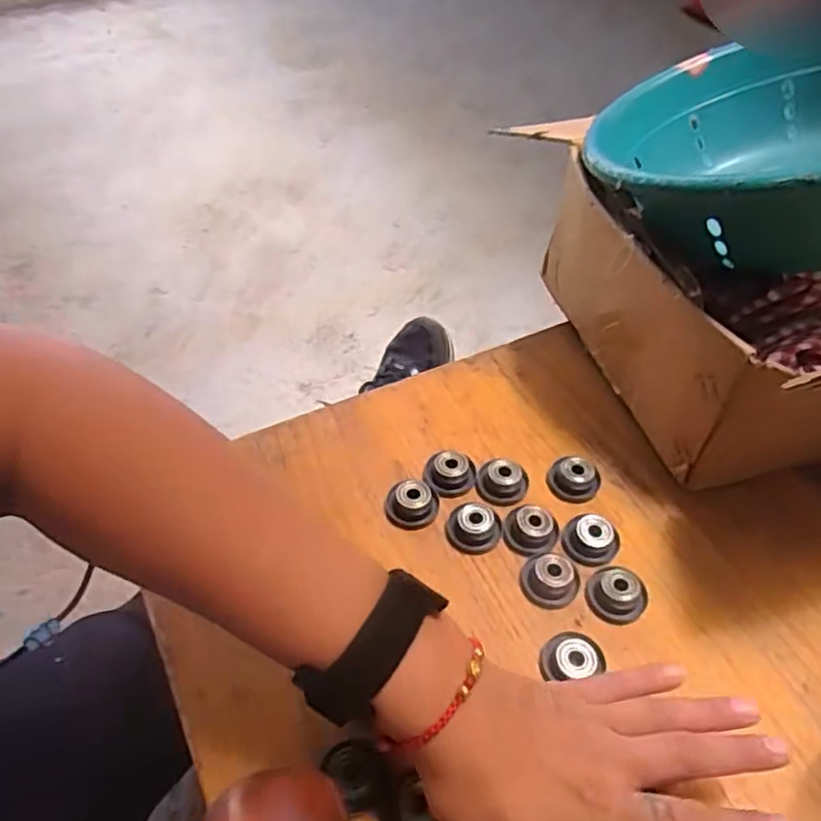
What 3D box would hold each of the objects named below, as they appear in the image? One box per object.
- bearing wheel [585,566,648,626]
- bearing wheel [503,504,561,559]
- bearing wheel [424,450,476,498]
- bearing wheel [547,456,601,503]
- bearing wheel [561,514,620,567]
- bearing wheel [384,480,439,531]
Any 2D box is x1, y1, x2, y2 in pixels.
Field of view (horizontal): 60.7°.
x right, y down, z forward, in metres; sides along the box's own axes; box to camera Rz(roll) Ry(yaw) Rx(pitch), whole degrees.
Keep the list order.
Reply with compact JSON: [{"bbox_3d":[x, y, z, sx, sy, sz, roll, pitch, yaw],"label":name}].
[{"bbox_3d":[0.118,0.103,0.399,0.033,0.013,0.035,2,48,-2],"label":"bearing wheel"},{"bbox_3d":[0.072,0.073,0.424,0.032,0.019,0.030,2,48,-2],"label":"bearing wheel"},{"bbox_3d":[0.026,0.040,0.450,0.032,0.012,0.029,9,48,4],"label":"bearing wheel"},{"bbox_3d":[0.106,0.044,0.452,0.032,0.019,0.027,19,50,13],"label":"bearing wheel"},{"bbox_3d":[0.108,0.077,0.420,0.032,0.014,0.029,23,51,17],"label":"bearing wheel"},{"bbox_3d":[0.001,0.057,0.434,0.032,0.016,0.027,12,49,7],"label":"bearing wheel"}]

